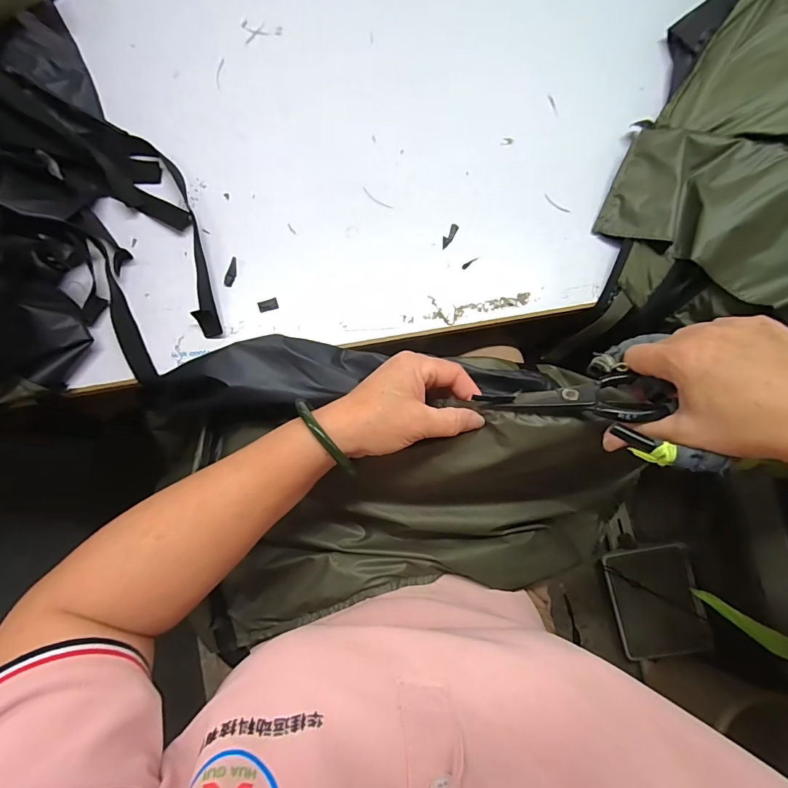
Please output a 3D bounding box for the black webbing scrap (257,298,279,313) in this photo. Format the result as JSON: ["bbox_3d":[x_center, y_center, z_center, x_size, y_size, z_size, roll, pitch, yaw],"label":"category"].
[{"bbox_3d":[-0.128,-0.090,0.415,0.019,0.006,0.011,-21,86,-7],"label":"black webbing scrap"}]

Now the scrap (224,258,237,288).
[{"bbox_3d":[-0.165,-0.124,0.415,0.008,0.004,0.032,13,83,-3],"label":"scrap"}]

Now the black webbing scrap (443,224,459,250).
[{"bbox_3d":[0.060,-0.170,0.438,0.010,0.004,0.031,34,82,0],"label":"black webbing scrap"}]

